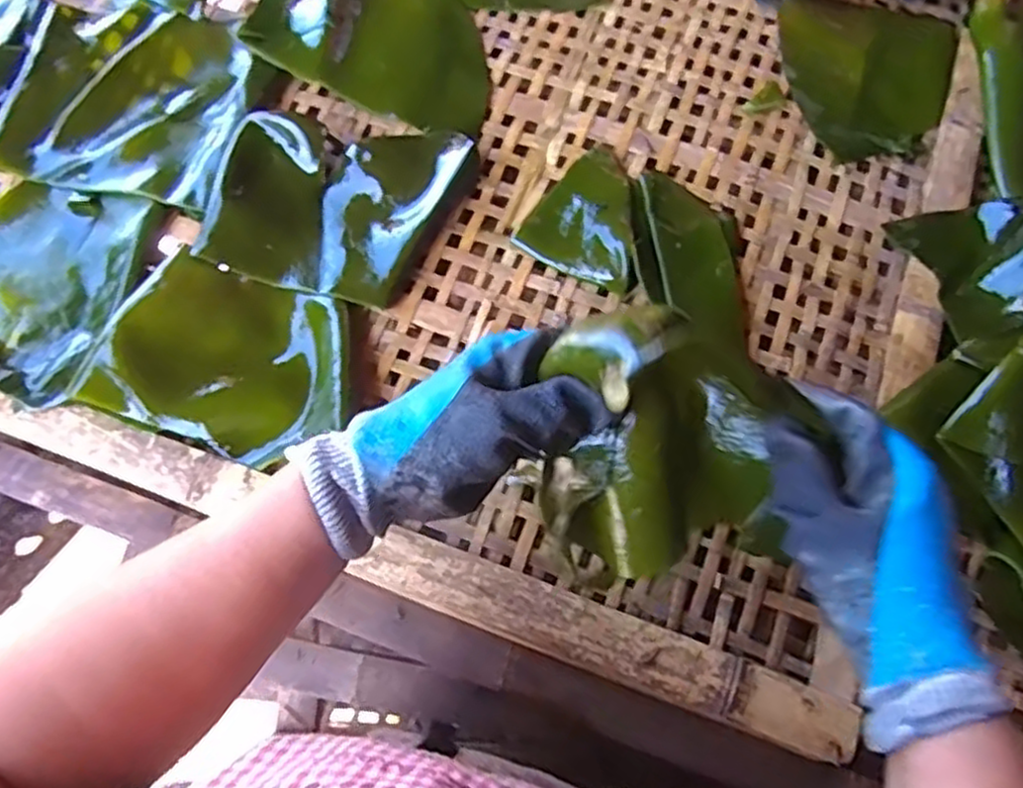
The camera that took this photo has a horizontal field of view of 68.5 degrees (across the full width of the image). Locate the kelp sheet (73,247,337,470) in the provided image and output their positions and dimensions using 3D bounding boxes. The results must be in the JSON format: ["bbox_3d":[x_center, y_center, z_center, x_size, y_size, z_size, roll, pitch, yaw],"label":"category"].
[{"bbox_3d":[-0.205,-0.027,0.545,0.179,0.024,0.130,17,73,6],"label":"kelp sheet"}]

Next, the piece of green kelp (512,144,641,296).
[{"bbox_3d":[0.073,-0.135,0.580,0.100,0.027,0.109,37,76,11],"label":"piece of green kelp"}]

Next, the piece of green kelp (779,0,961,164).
[{"bbox_3d":[0.296,-0.270,0.632,0.148,0.008,0.157,0,72,0],"label":"piece of green kelp"}]

